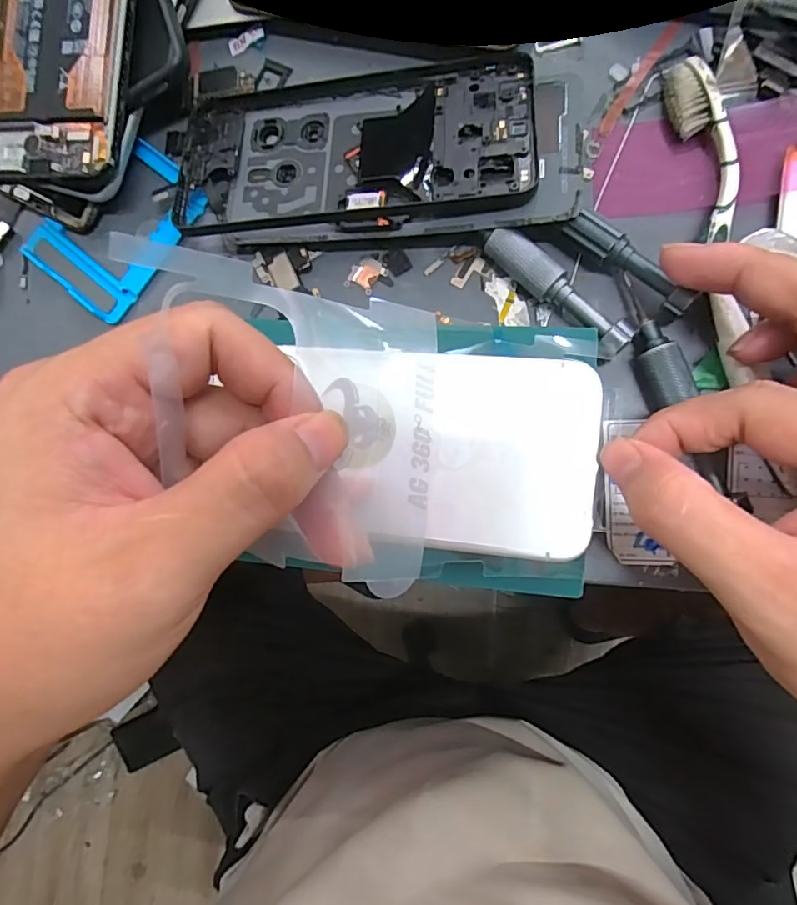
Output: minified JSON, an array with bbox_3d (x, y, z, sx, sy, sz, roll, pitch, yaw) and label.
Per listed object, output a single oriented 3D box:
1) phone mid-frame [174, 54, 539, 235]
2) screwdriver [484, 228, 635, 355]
[{"bbox_3d":[-0.022,-0.142,0.245,0.162,0.011,0.079,-2,76,12],"label":"phone mid-frame"},{"bbox_3d":[0.066,-0.068,0.227,0.073,0.018,0.014,44,93,11],"label":"screwdriver"}]

